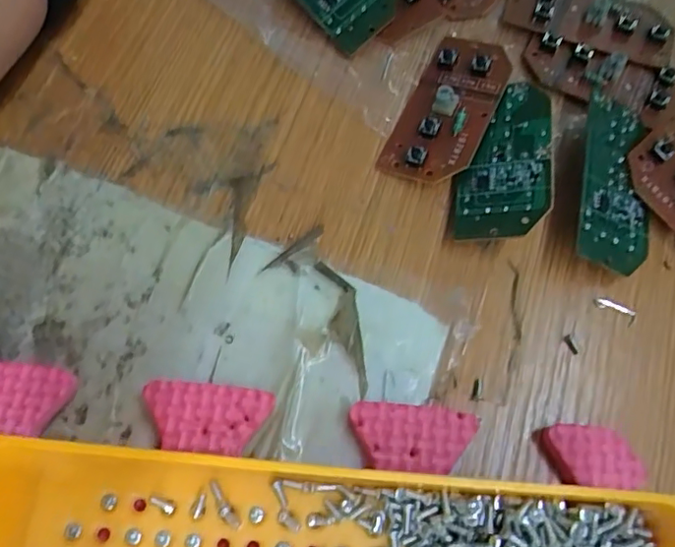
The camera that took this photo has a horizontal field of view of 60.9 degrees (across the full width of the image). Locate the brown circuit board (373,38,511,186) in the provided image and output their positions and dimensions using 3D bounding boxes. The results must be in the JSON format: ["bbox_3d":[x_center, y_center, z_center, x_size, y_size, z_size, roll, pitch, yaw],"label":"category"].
[{"bbox_3d":[0.038,-0.057,0.194,0.028,0.007,0.059,25,71,7],"label":"brown circuit board"}]

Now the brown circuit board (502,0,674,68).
[{"bbox_3d":[0.094,-0.094,0.212,0.059,0.007,0.030,22,72,6],"label":"brown circuit board"}]

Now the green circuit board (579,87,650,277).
[{"bbox_3d":[0.089,-0.029,0.184,0.028,0.006,0.059,20,69,-18],"label":"green circuit board"}]

